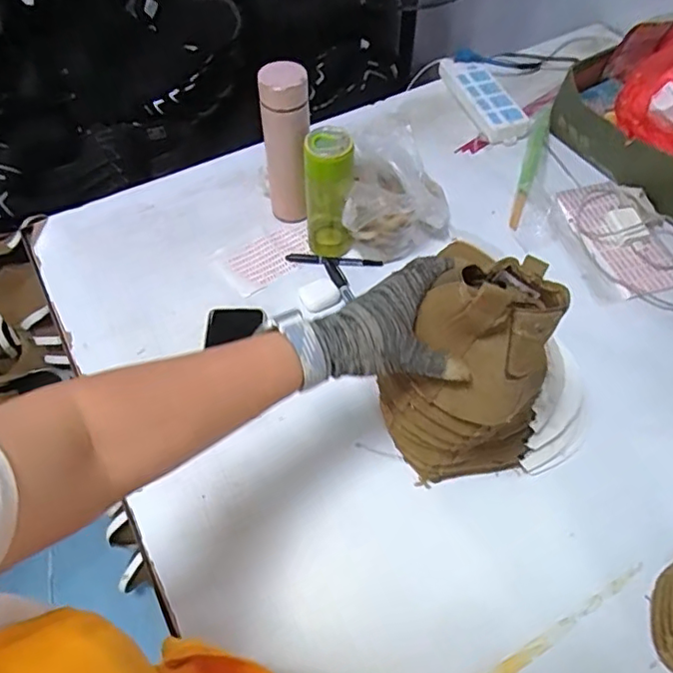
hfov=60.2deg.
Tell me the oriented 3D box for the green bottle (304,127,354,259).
[{"bbox_3d":[-0.010,-0.193,0.803,0.067,0.192,0.060,-1,55,-1],"label":"green bottle"}]

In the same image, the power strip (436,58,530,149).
[{"bbox_3d":[0.269,-0.440,1.073,0.095,0.038,0.249,-12,56,-8],"label":"power strip"}]

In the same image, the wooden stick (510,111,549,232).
[{"bbox_3d":[0.331,-0.288,0.983,0.029,0.016,0.296,16,57,10],"label":"wooden stick"}]

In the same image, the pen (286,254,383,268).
[{"bbox_3d":[-0.003,-0.114,0.865,0.141,0.005,0.016,5,55,5],"label":"pen"}]

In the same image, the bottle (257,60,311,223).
[{"bbox_3d":[-0.068,-0.262,0.824,0.066,0.229,0.053,-5,56,-4],"label":"bottle"}]

